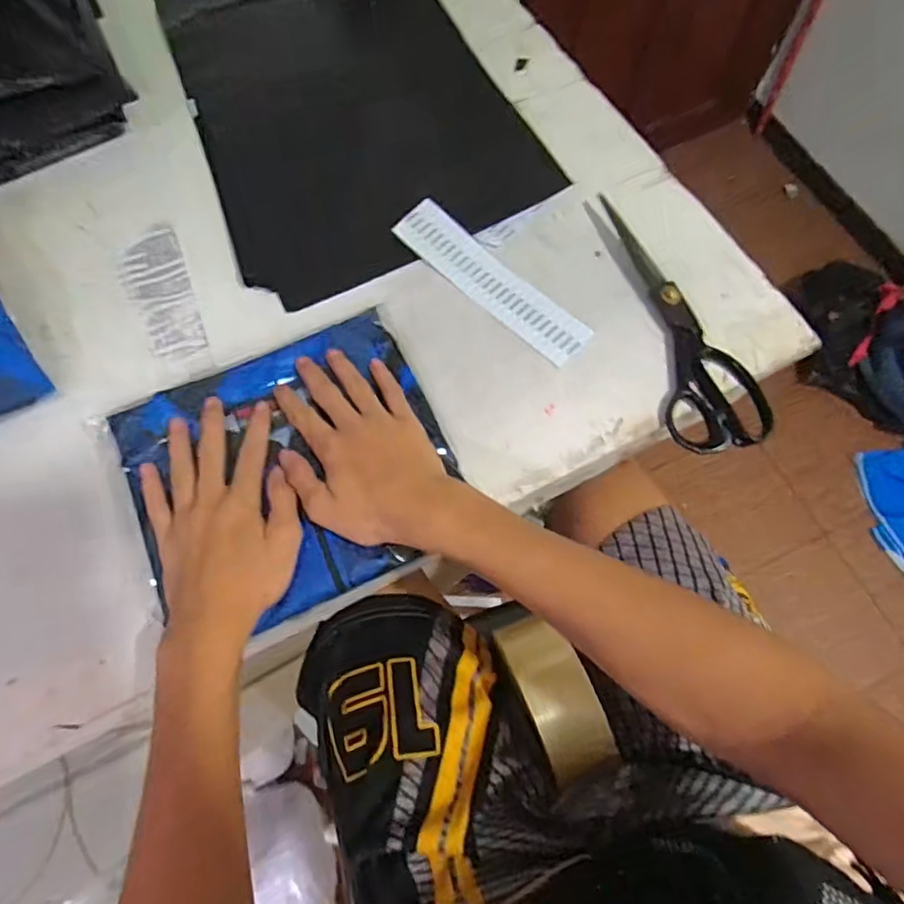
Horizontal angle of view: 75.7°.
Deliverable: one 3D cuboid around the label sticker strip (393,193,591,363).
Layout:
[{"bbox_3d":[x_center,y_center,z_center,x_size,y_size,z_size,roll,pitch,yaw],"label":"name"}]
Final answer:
[{"bbox_3d":[0.032,-0.149,0.501,0.195,0.007,0.045,43,78,13],"label":"label sticker strip"}]

